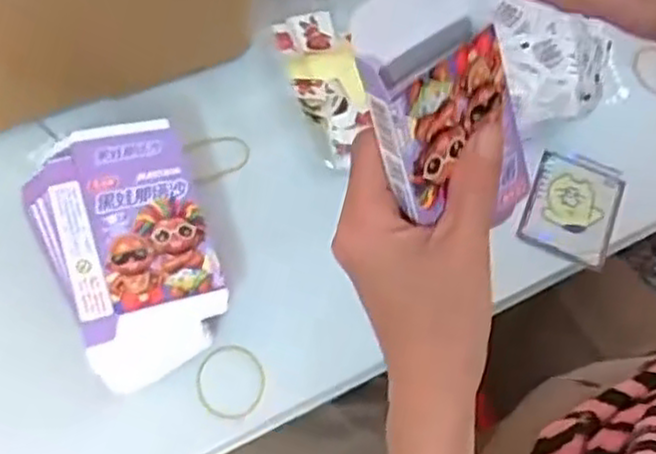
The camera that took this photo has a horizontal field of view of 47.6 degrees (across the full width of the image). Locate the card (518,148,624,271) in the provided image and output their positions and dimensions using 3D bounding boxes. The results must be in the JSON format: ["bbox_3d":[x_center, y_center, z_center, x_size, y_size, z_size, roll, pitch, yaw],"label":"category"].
[{"bbox_3d":[0.177,-0.015,0.538,0.062,0.011,0.082,23,66,7],"label":"card"}]

